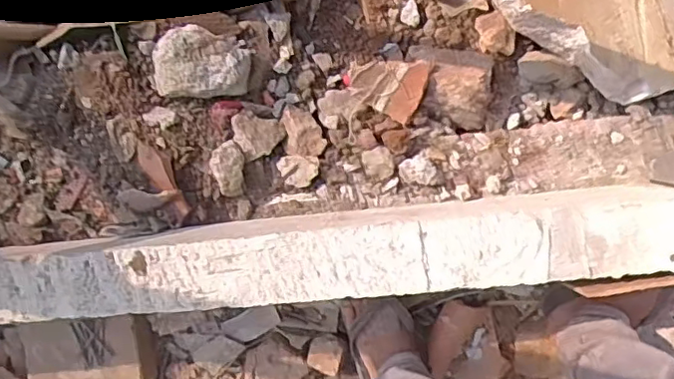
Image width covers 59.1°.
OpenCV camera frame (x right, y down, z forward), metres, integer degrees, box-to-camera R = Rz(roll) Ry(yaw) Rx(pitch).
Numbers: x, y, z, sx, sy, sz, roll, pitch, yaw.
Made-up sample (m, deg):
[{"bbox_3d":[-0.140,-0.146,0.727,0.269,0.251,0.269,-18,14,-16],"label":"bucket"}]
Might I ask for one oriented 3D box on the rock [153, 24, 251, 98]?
[{"bbox_3d":[-0.158,-0.147,0.685,0.110,0.047,0.078,0,95,2],"label":"rock"}]

